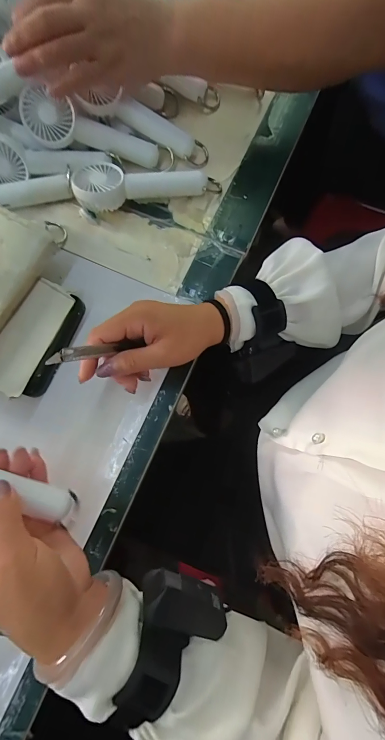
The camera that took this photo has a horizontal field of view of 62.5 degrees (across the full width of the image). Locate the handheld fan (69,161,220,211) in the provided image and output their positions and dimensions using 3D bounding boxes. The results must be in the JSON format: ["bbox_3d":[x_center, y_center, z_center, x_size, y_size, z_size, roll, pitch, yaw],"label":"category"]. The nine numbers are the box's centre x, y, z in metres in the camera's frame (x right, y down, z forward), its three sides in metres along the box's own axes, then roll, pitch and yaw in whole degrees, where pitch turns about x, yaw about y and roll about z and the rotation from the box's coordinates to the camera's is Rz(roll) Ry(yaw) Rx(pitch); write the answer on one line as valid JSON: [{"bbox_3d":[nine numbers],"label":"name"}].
[{"bbox_3d":[-0.049,-0.212,0.362,0.158,0.041,0.050,-8,77,0],"label":"handheld fan"}]

